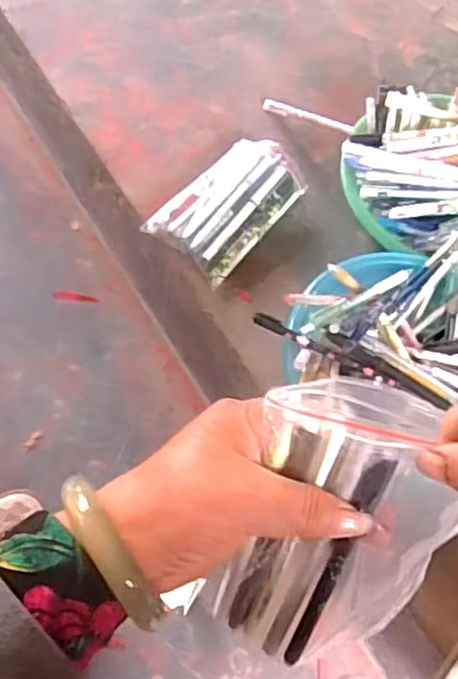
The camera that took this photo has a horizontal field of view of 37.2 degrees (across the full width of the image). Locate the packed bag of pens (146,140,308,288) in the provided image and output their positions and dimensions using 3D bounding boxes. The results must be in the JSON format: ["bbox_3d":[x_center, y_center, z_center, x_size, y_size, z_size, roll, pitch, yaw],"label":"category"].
[{"bbox_3d":[0.006,-0.149,0.732,0.097,0.026,0.163,41,66,11],"label":"packed bag of pens"}]

